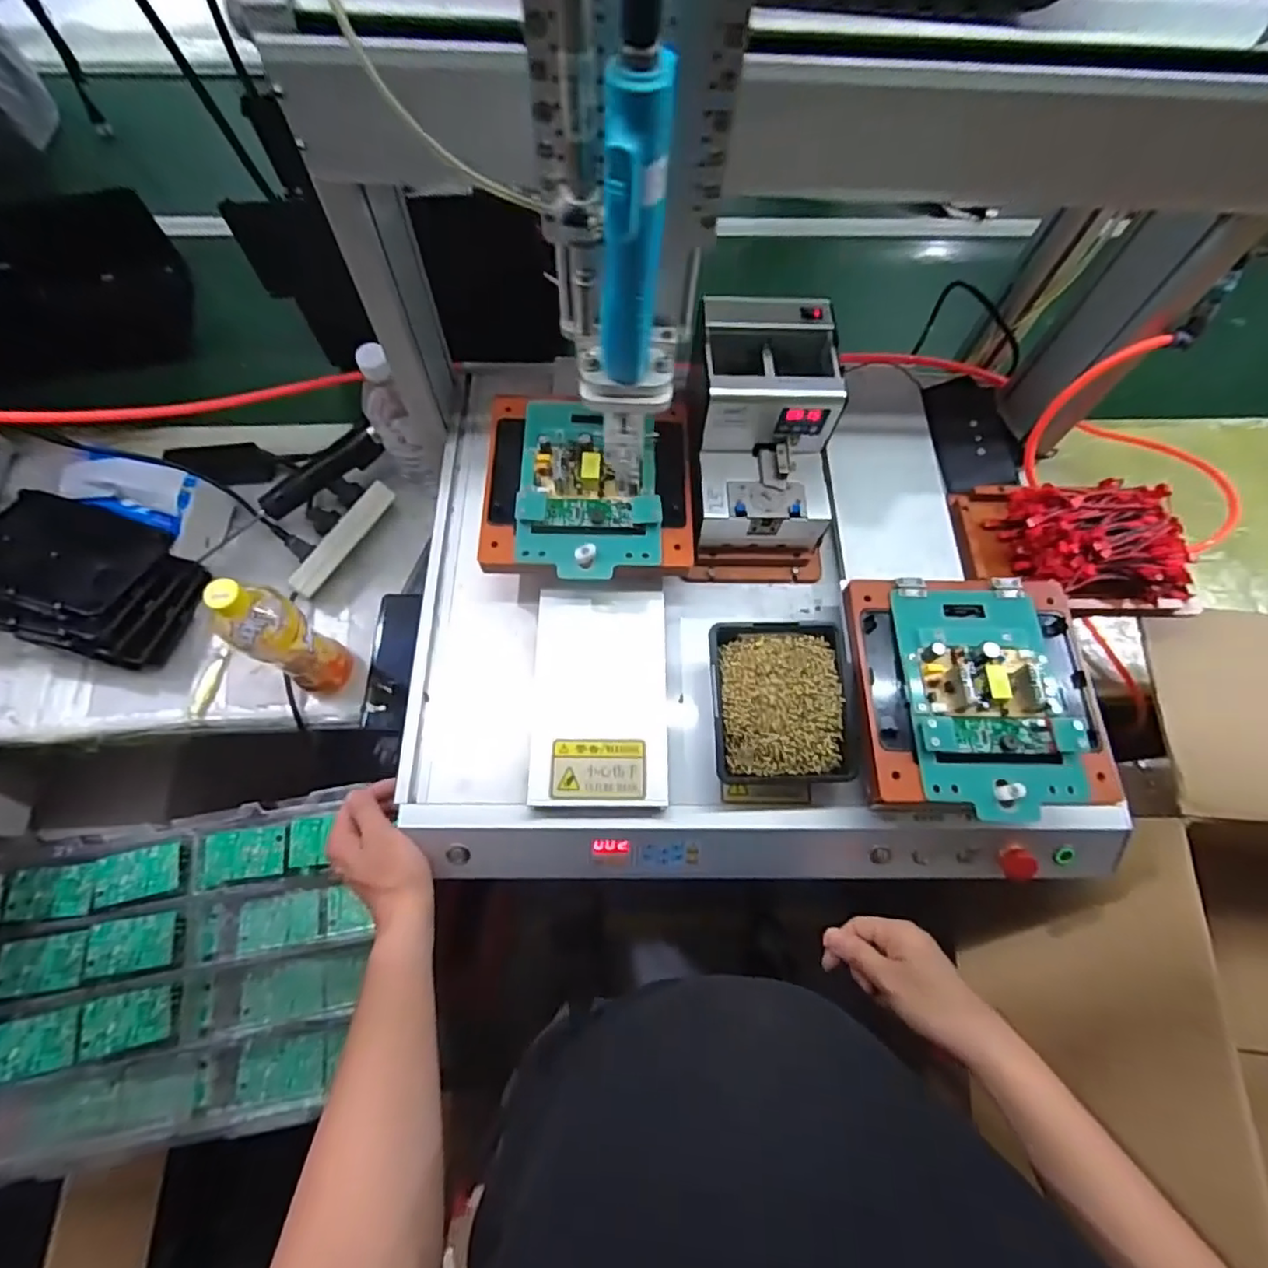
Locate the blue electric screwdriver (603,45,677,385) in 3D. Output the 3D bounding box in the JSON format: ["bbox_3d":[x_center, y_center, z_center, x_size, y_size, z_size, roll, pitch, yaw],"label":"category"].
[{"bbox_3d":[-0.001,-0.207,0.337,0.030,0.166,0.029,8,68,0],"label":"blue electric screwdriver"}]

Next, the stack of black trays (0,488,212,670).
[{"bbox_3d":[-0.634,-0.061,0.709,0.208,0.094,0.164,19,68,5],"label":"stack of black trays"}]

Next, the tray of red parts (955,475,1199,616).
[{"bbox_3d":[0.452,-0.096,0.630,0.220,0.064,0.142,-1,68,-3],"label":"tray of red parts"}]

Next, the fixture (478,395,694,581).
[{"bbox_3d":[-0.044,-0.149,0.597,0.197,0.039,0.199,1,68,-2],"label":"fixture"}]

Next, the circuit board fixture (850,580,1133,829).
[{"bbox_3d":[0.298,0.044,0.528,0.205,0.037,0.207,3,68,-2],"label":"circuit board fixture"}]

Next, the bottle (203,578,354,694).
[{"bbox_3d":[-0.360,0.004,0.633,0.068,0.209,0.062,1,68,-3],"label":"bottle"}]

